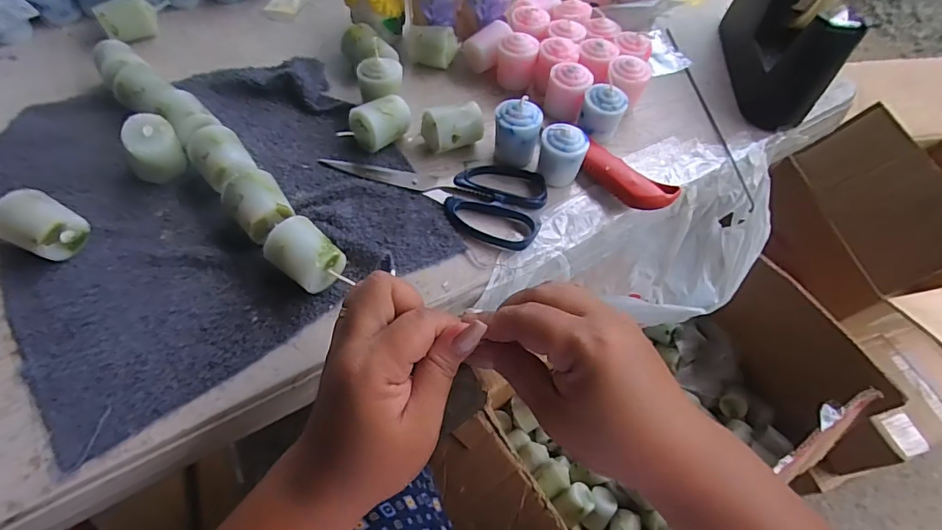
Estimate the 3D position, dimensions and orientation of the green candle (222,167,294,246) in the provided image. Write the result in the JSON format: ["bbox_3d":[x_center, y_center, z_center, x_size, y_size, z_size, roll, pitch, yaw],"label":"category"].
[{"bbox_3d":[-0.151,-0.040,0.350,0.037,0.034,0.053,-35,65,-24],"label":"green candle"}]

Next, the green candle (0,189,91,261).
[{"bbox_3d":[-0.293,-0.026,0.330,0.037,0.043,0.038,25,58,13],"label":"green candle"}]

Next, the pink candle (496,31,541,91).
[{"bbox_3d":[0.044,-0.198,0.467,0.037,0.047,0.043,4,56,-1],"label":"pink candle"}]

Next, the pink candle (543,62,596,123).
[{"bbox_3d":[0.087,-0.157,0.438,0.035,0.040,0.040,17,56,8],"label":"pink candle"}]

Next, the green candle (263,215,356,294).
[{"bbox_3d":[-0.110,-0.004,0.328,0.049,0.034,0.036,37,61,20],"label":"green candle"}]

